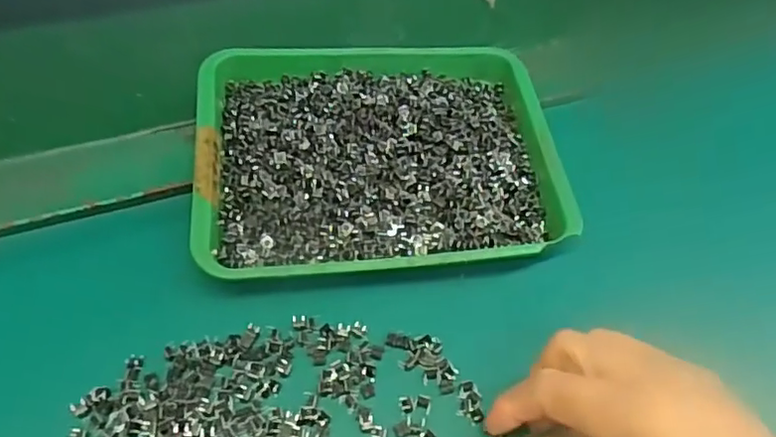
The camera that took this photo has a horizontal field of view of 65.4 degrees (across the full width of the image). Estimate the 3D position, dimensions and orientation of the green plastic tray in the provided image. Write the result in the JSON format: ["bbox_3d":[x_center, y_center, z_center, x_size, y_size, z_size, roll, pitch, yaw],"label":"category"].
[{"bbox_3d":[-0.005,-0.041,0.378,0.215,0.035,0.176,-4,54,-8],"label":"green plastic tray"}]

